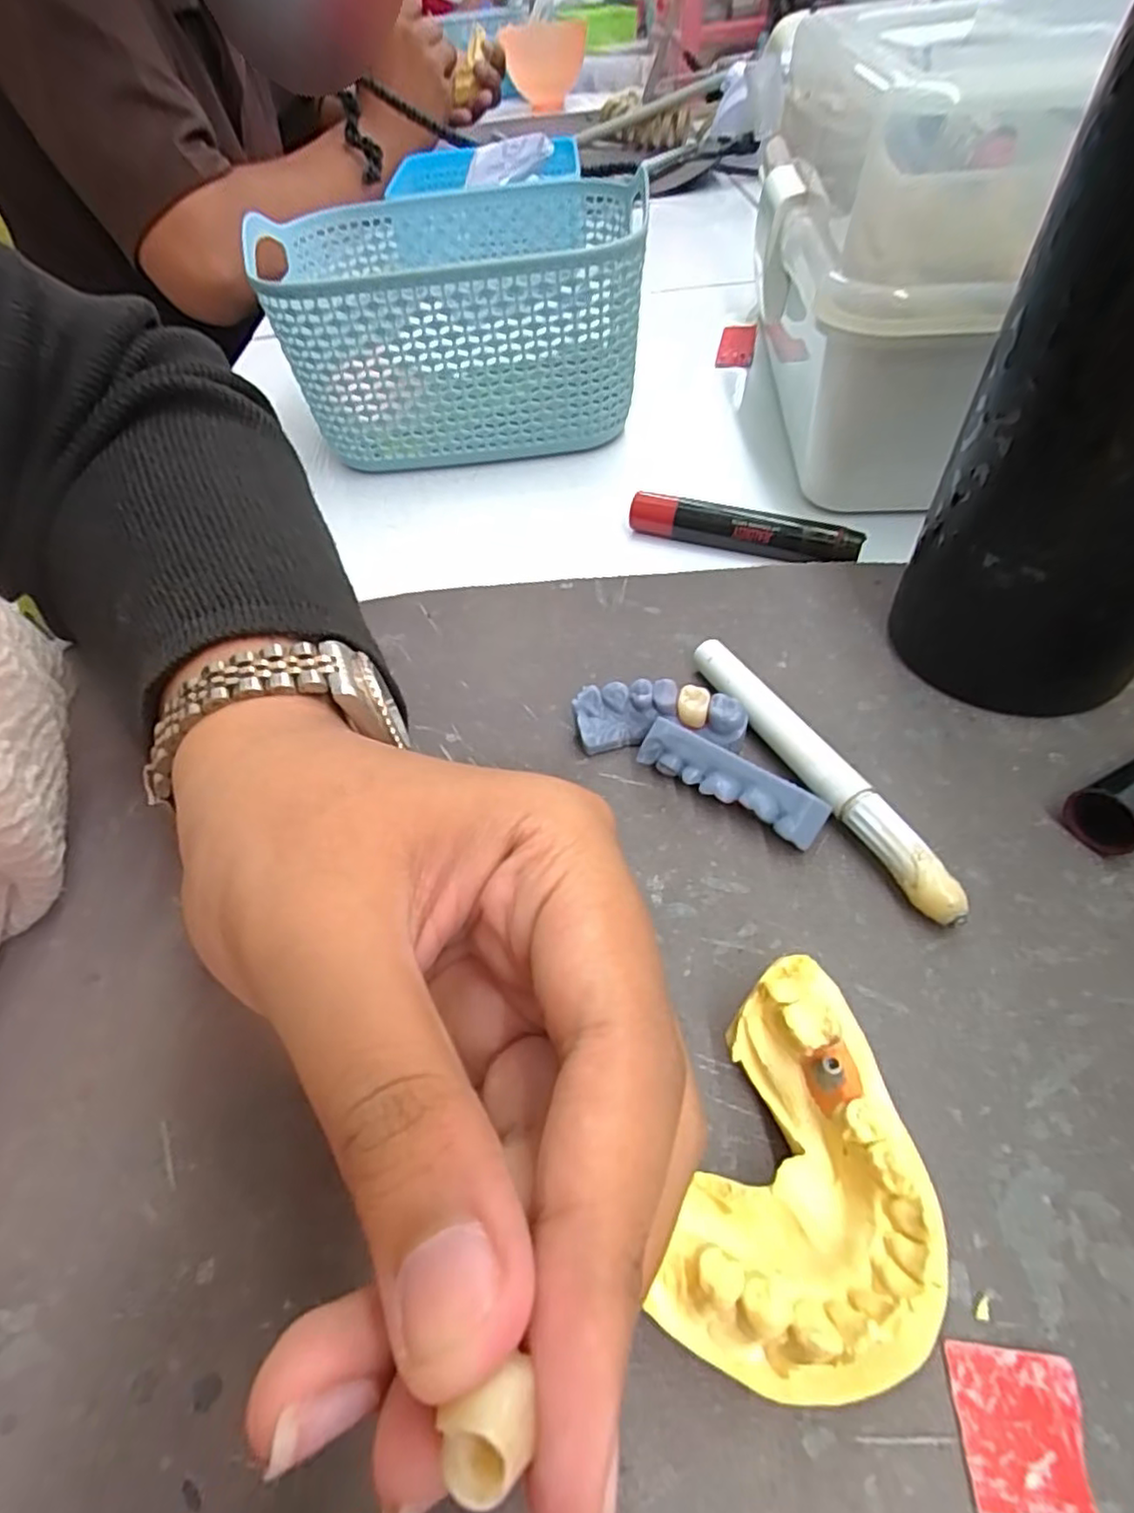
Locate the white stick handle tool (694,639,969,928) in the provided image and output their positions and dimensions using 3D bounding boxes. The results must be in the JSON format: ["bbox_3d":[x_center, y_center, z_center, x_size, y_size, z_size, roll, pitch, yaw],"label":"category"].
[{"bbox_3d":[0.067,0.003,0.185,0.011,0.013,0.104,-23,53,-13],"label":"white stick handle tool"}]

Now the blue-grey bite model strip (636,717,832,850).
[{"bbox_3d":[0.044,0.007,0.180,0.052,0.005,0.014,31,103,26],"label":"blue-grey bite model strip"}]

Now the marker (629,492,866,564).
[{"bbox_3d":[0.067,-0.089,0.256,0.088,0.012,0.013,16,54,17],"label":"marker"}]

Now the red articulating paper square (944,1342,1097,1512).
[{"bbox_3d":[0.073,0.108,0.105,0.019,0.004,0.020,2,52,7],"label":"red articulating paper square"}]

